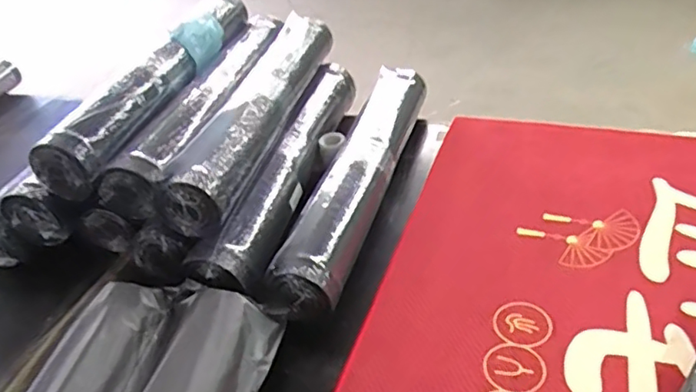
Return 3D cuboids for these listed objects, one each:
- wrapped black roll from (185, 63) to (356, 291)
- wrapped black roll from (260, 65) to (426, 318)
[{"bbox_3d":[-0.106,-0.058,0.977,0.095,0.095,0.531,6,40,18],"label":"wrapped black roll"},{"bbox_3d":[0.025,-0.045,0.935,0.100,0.113,0.544,10,41,21],"label":"wrapped black roll"}]

